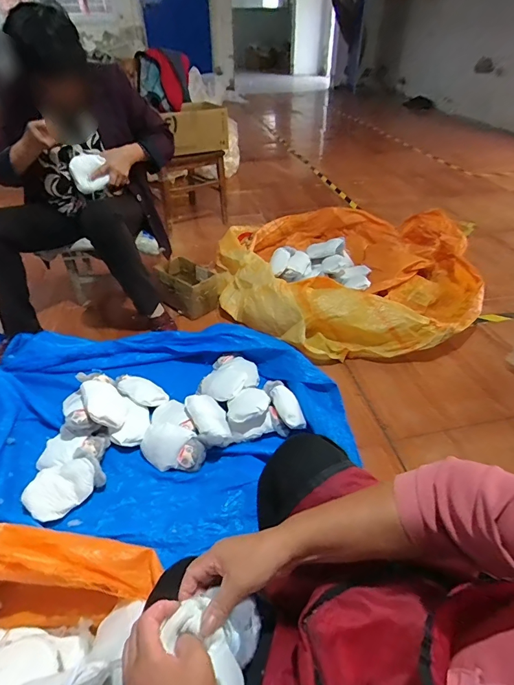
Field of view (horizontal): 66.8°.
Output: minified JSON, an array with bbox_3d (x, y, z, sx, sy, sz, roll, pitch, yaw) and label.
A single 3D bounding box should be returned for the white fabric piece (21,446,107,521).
[{"bbox_3d":[-0.490,0.368,0.996,0.117,0.069,0.182,30,48,31],"label":"white fabric piece"}]

